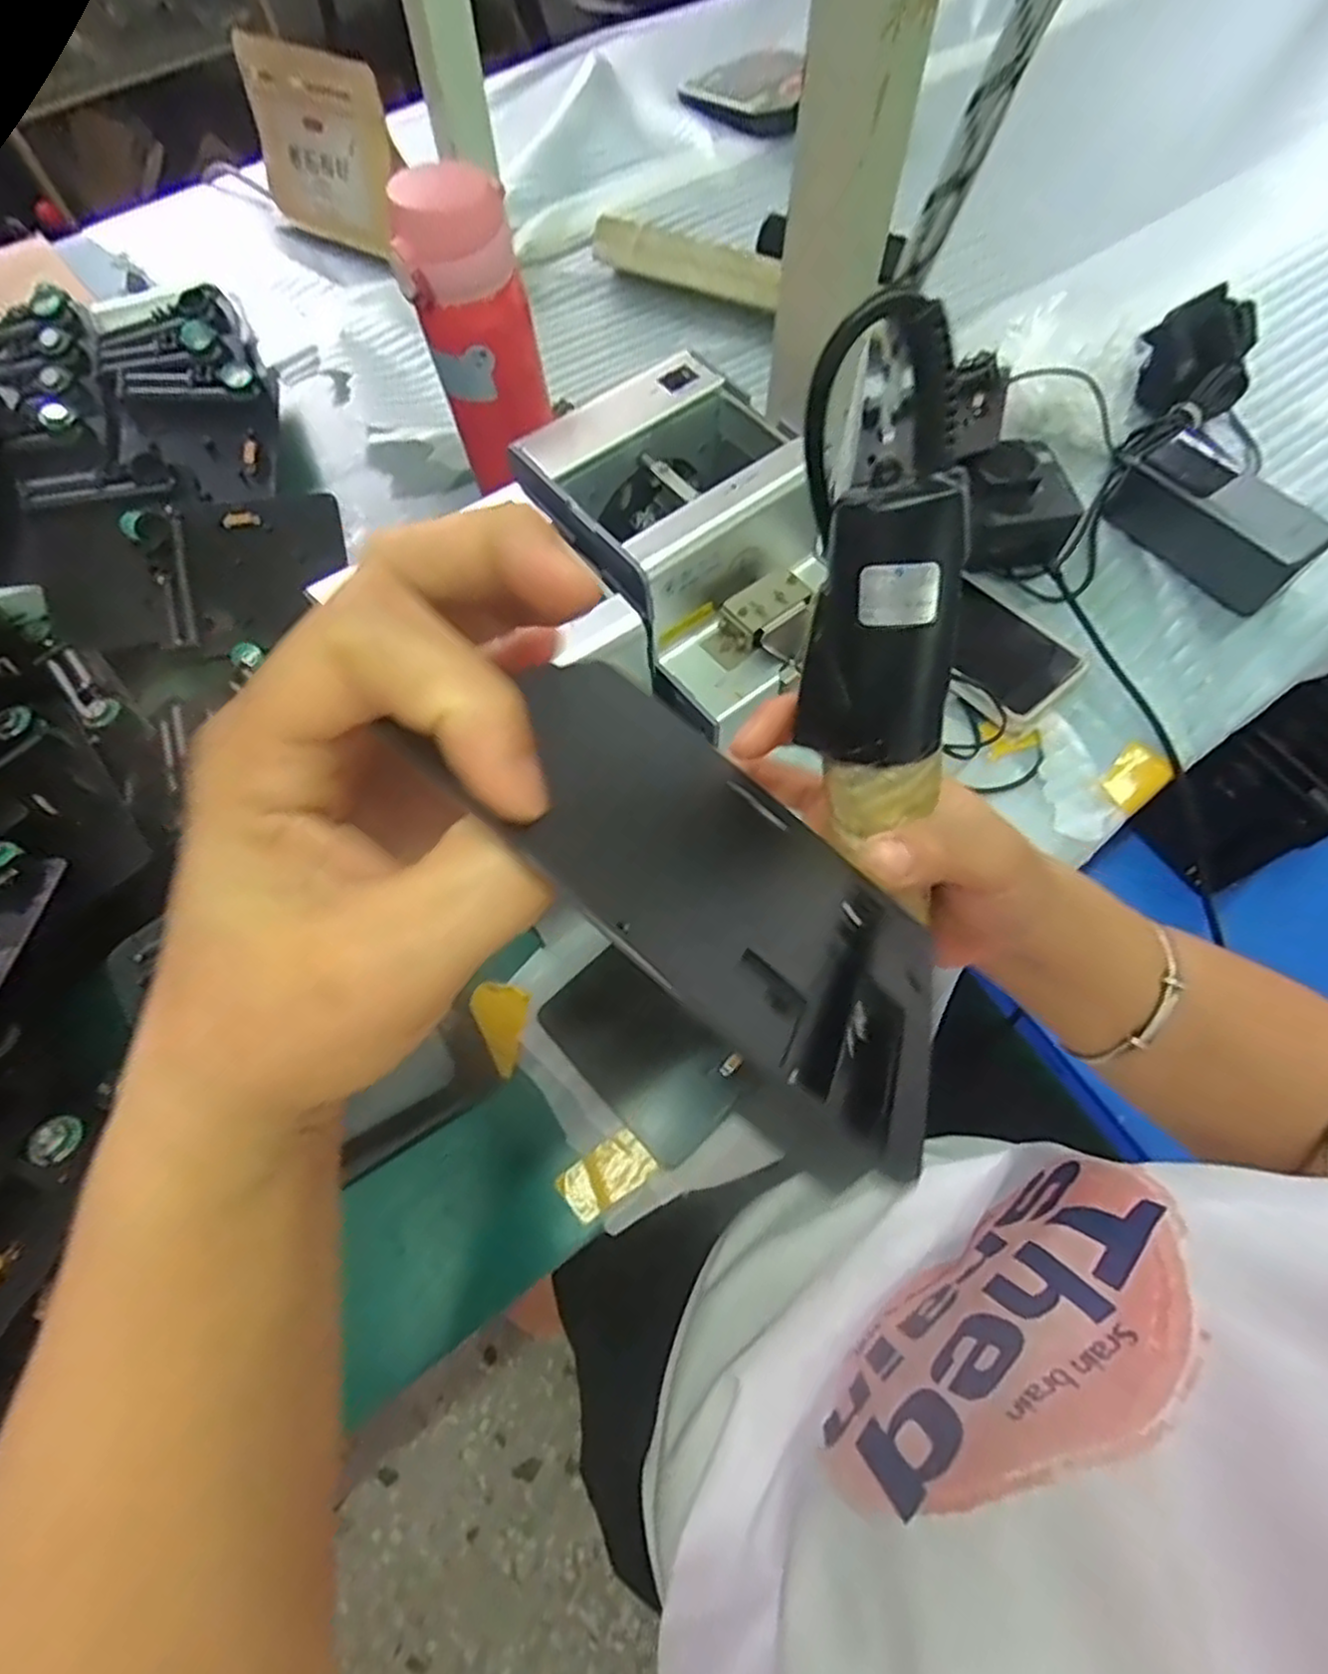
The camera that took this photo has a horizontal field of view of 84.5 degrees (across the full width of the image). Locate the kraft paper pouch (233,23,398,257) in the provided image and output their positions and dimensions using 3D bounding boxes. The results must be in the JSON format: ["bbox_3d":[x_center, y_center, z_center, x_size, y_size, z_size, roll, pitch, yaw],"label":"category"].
[{"bbox_3d":[-0.324,-0.649,0.690,0.174,0.133,0.015,26,50,13],"label":"kraft paper pouch"}]

